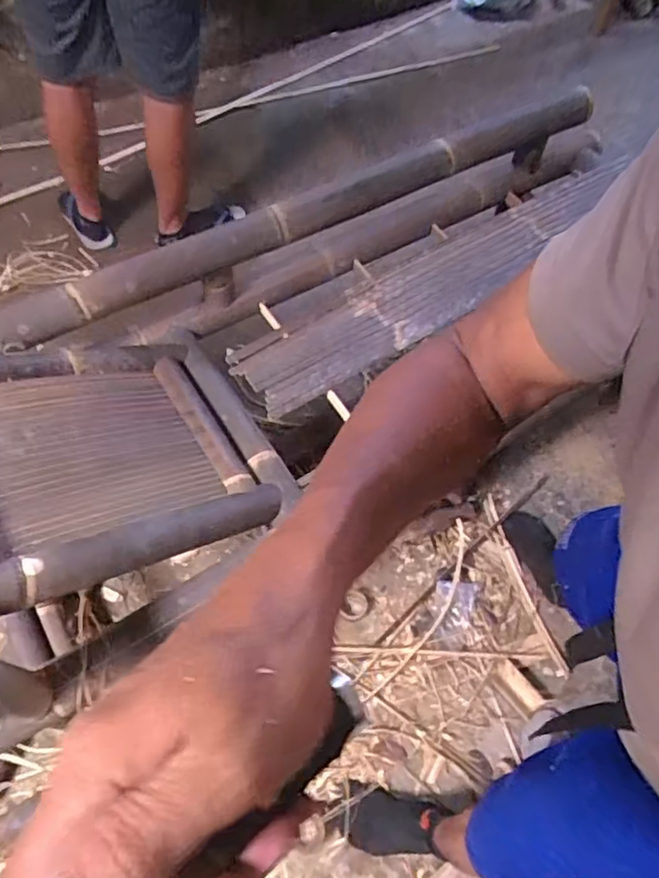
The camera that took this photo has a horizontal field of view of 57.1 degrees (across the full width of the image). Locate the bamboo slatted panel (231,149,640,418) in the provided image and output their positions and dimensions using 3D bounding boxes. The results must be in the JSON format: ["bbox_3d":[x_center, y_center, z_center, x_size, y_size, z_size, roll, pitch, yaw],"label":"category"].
[{"bbox_3d":[0.246,-0.352,1.301,0.960,0.031,0.191,-33,73,-15],"label":"bamboo slatted panel"}]

